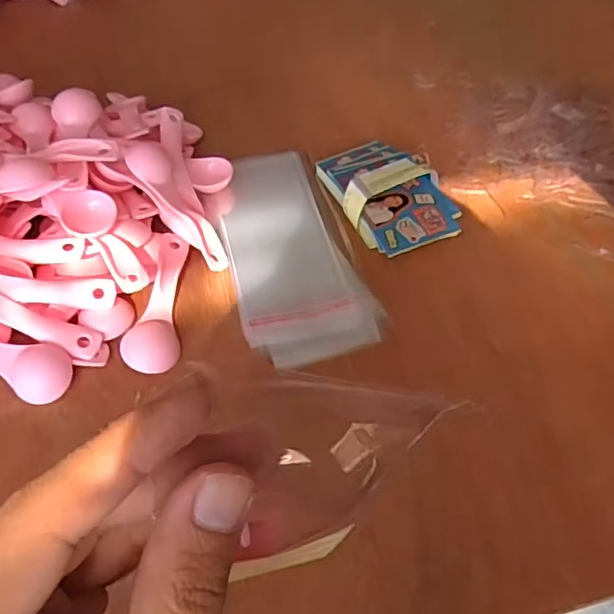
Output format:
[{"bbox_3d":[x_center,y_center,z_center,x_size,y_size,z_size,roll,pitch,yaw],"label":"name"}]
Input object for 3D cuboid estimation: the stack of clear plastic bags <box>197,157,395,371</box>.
[{"bbox_3d":[-0.016,-0.049,0.434,0.088,0.004,0.203,-14,52,-10],"label":"stack of clear plastic bags"}]

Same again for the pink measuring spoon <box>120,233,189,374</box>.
[{"bbox_3d":[-0.098,-0.006,0.396,0.031,0.011,0.110,-2,51,0],"label":"pink measuring spoon"}]

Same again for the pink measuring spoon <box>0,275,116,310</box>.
[{"bbox_3d":[-0.178,-0.011,0.370,0.112,0.017,0.027,3,50,-15],"label":"pink measuring spoon"}]

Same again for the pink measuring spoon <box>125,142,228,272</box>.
[{"bbox_3d":[-0.091,-0.072,0.426,0.034,0.020,0.113,-31,78,-22],"label":"pink measuring spoon"}]

